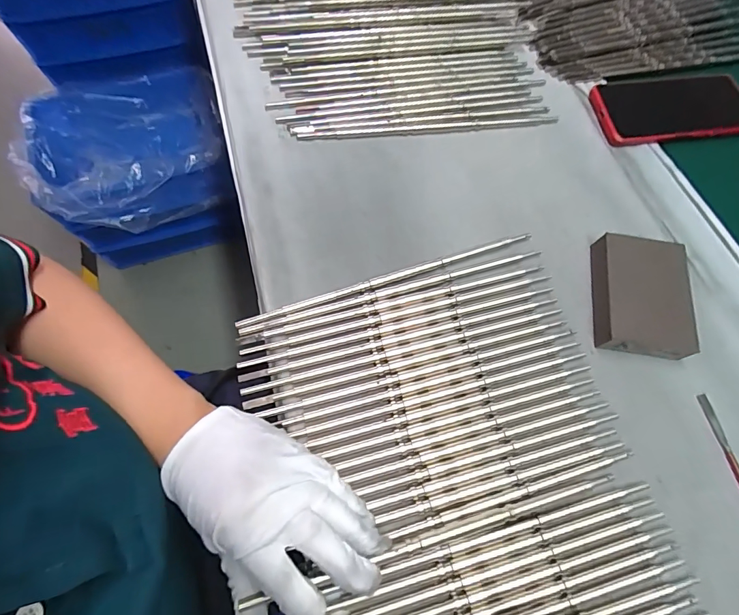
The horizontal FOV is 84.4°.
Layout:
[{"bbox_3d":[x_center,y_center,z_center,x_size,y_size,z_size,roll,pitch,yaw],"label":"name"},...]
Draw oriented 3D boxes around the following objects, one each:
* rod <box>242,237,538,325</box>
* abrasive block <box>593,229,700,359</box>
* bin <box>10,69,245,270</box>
[{"bbox_3d":[0.019,-0.025,0.342,0.257,0.004,0.008,-18,72,-8],"label":"rod"},{"bbox_3d":[0.225,-0.011,0.339,0.067,0.022,0.096,8,70,1],"label":"abrasive block"},{"bbox_3d":[-0.555,-0.322,1.035,0.429,0.326,0.392,-15,72,-7],"label":"bin"}]

